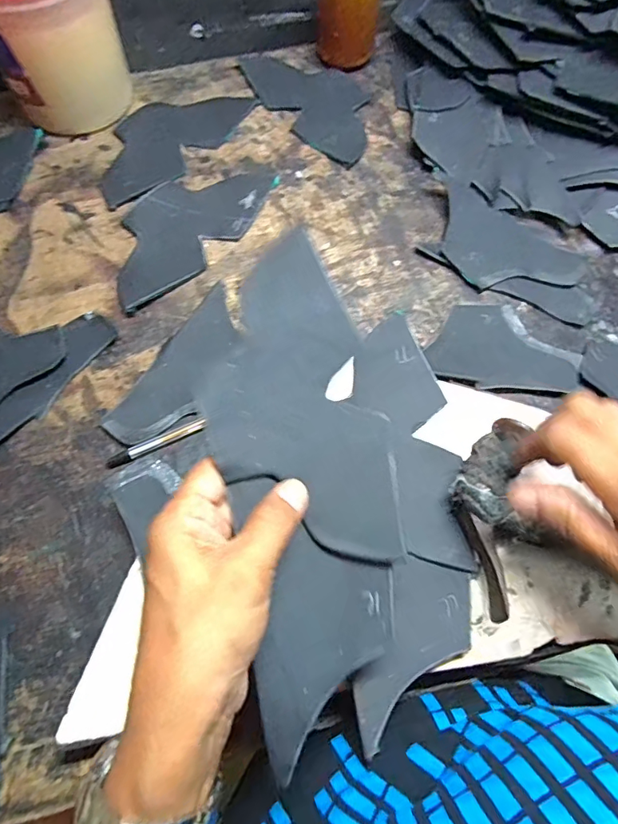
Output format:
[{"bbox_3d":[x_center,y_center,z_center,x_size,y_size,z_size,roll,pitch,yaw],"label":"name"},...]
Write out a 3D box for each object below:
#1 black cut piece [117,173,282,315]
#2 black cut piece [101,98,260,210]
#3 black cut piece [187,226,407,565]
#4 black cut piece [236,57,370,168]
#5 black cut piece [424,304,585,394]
[{"bbox_3d":[-0.110,-0.166,0.426,0.088,0.006,0.180,40,72,10],"label":"black cut piece"},{"bbox_3d":[-0.140,-0.266,0.467,0.092,0.004,0.176,35,71,14],"label":"black cut piece"},{"bbox_3d":[-0.008,0.000,0.255,0.090,0.011,0.167,-20,84,-9],"label":"black cut piece"},{"bbox_3d":[0.008,-0.316,0.489,0.090,0.007,0.171,-37,72,-15],"label":"black cut piece"},{"bbox_3d":[0.151,-0.053,0.380,0.112,0.007,0.074,6,67,2],"label":"black cut piece"}]

